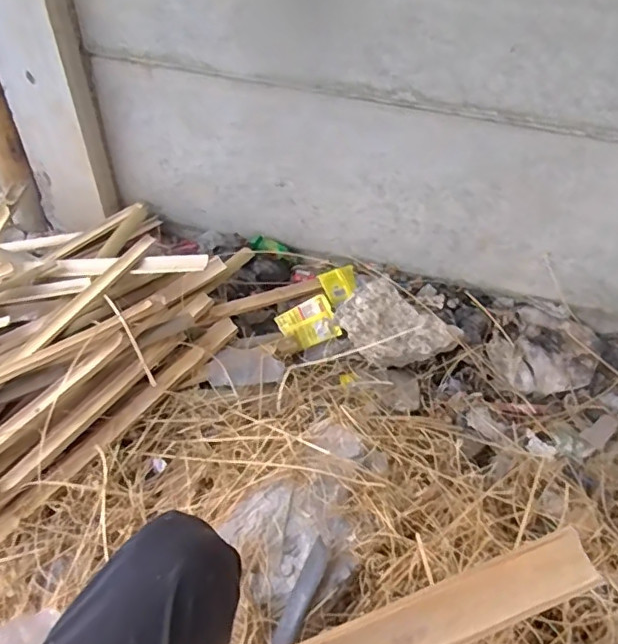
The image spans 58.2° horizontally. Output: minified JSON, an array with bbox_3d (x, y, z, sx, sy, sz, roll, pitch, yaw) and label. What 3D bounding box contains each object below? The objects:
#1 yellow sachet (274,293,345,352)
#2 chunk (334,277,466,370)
[{"bbox_3d":[-0.001,0.004,1.213,0.121,0.025,0.097,-24,82,-13],"label":"yellow sachet"},{"bbox_3d":[0.181,0.016,1.160,0.224,0.089,0.160,33,53,26],"label":"chunk"}]

